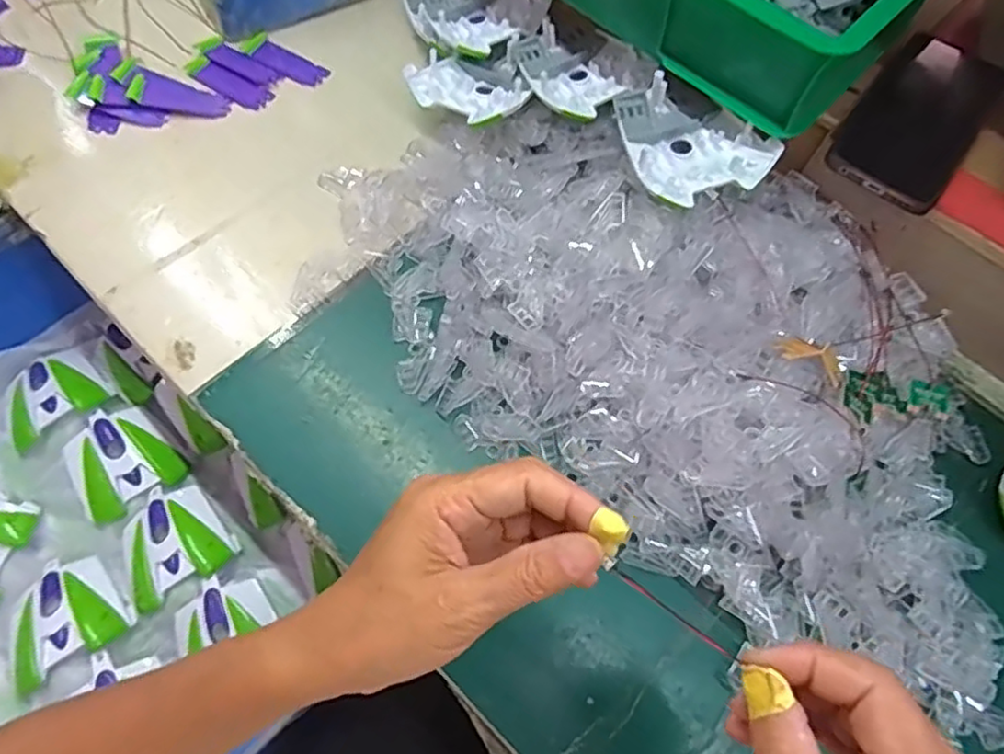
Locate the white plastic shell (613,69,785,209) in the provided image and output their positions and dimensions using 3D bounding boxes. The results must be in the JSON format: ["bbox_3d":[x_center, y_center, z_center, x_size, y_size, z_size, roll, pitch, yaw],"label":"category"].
[{"bbox_3d":[0.125,-0.161,0.470,0.118,0.033,0.079,37,69,12],"label":"white plastic shell"}]

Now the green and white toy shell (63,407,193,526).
[{"bbox_3d":[-0.356,0.079,0.607,0.086,0.022,0.091,-38,74,-18],"label":"green and white toy shell"}]

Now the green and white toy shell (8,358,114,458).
[{"bbox_3d":[-0.434,0.018,0.625,0.092,0.022,0.088,-41,75,-18],"label":"green and white toy shell"}]

